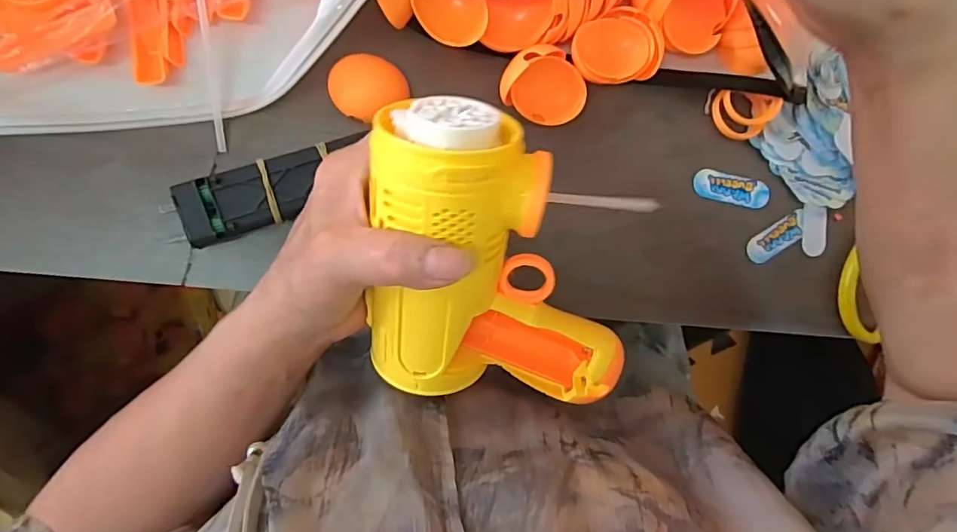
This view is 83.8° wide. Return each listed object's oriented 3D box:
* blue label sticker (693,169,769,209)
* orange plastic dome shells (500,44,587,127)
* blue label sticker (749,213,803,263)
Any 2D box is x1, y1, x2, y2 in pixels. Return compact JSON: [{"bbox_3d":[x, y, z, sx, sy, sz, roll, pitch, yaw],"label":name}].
[{"bbox_3d":[0.161,-0.049,0.337,0.050,0.004,0.019,10,91,-10],"label":"blue label sticker"},{"bbox_3d":[0.038,-0.101,0.299,0.048,0.025,0.035,17,89,-10],"label":"orange plastic dome shells"},{"bbox_3d":[0.193,-0.017,0.344,0.043,0.004,0.017,-32,89,-6],"label":"blue label sticker"}]

